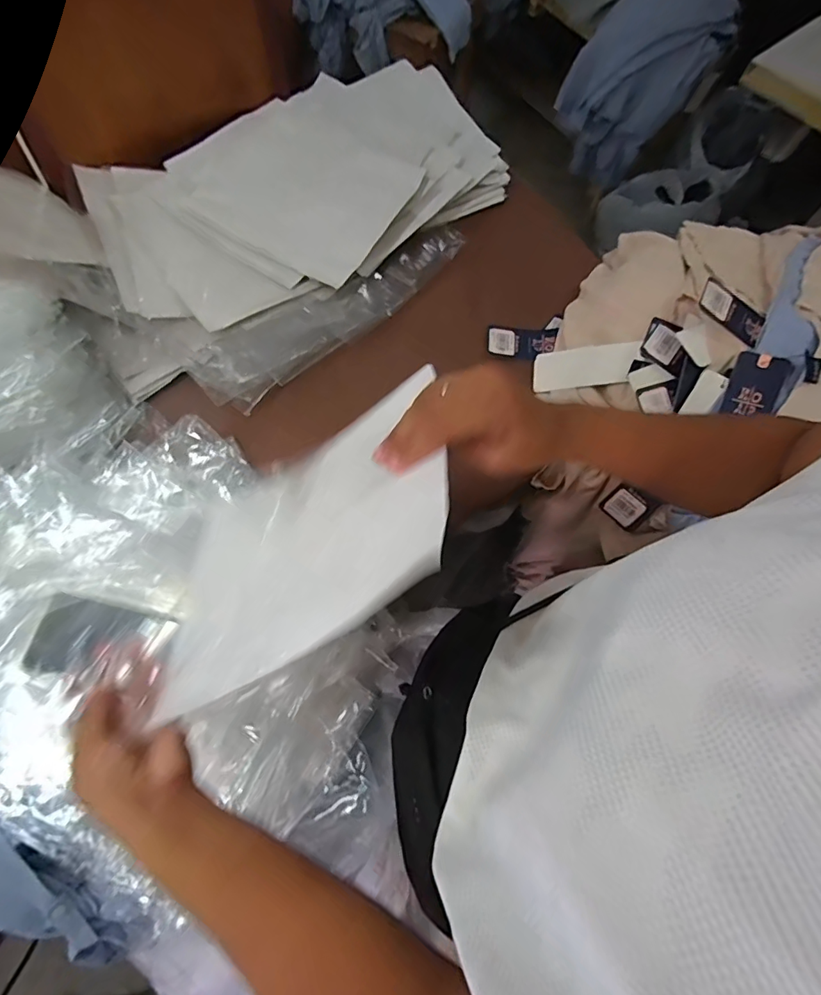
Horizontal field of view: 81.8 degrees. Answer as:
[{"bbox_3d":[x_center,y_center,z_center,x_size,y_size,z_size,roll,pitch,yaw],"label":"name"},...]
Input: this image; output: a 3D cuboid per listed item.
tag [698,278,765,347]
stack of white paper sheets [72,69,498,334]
[{"bbox_3d":[0.339,-0.195,0.499,0.075,0.007,0.049,32,72,-5],"label":"tag"},{"bbox_3d":[-0.145,-0.435,0.648,0.547,0.037,0.349,-30,74,-10],"label":"stack of white paper sheets"}]

